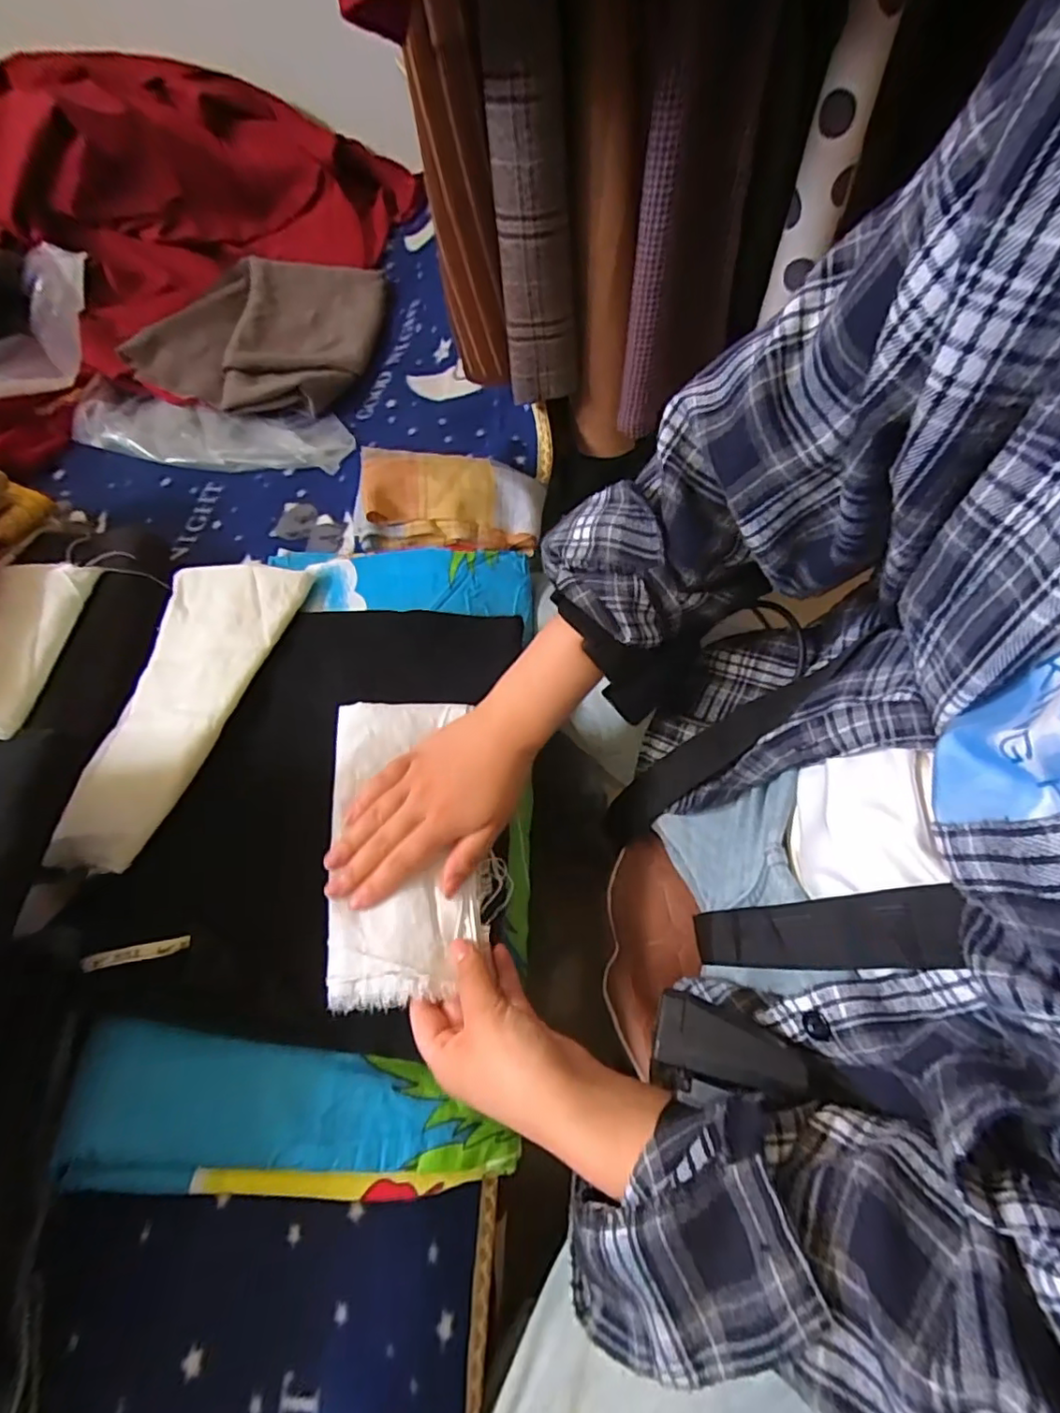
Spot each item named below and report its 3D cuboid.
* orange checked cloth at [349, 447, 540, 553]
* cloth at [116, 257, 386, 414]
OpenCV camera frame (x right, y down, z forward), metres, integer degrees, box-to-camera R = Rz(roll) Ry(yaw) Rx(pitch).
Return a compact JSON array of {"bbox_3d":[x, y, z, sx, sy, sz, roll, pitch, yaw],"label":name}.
[{"bbox_3d":[-0.075,-0.198,0.578,0.176,0.018,0.102,-1,77,-9],"label":"orange checked cloth"},{"bbox_3d":[-0.338,-0.473,0.758,0.263,0.059,0.298,0,57,3],"label":"cloth"}]

